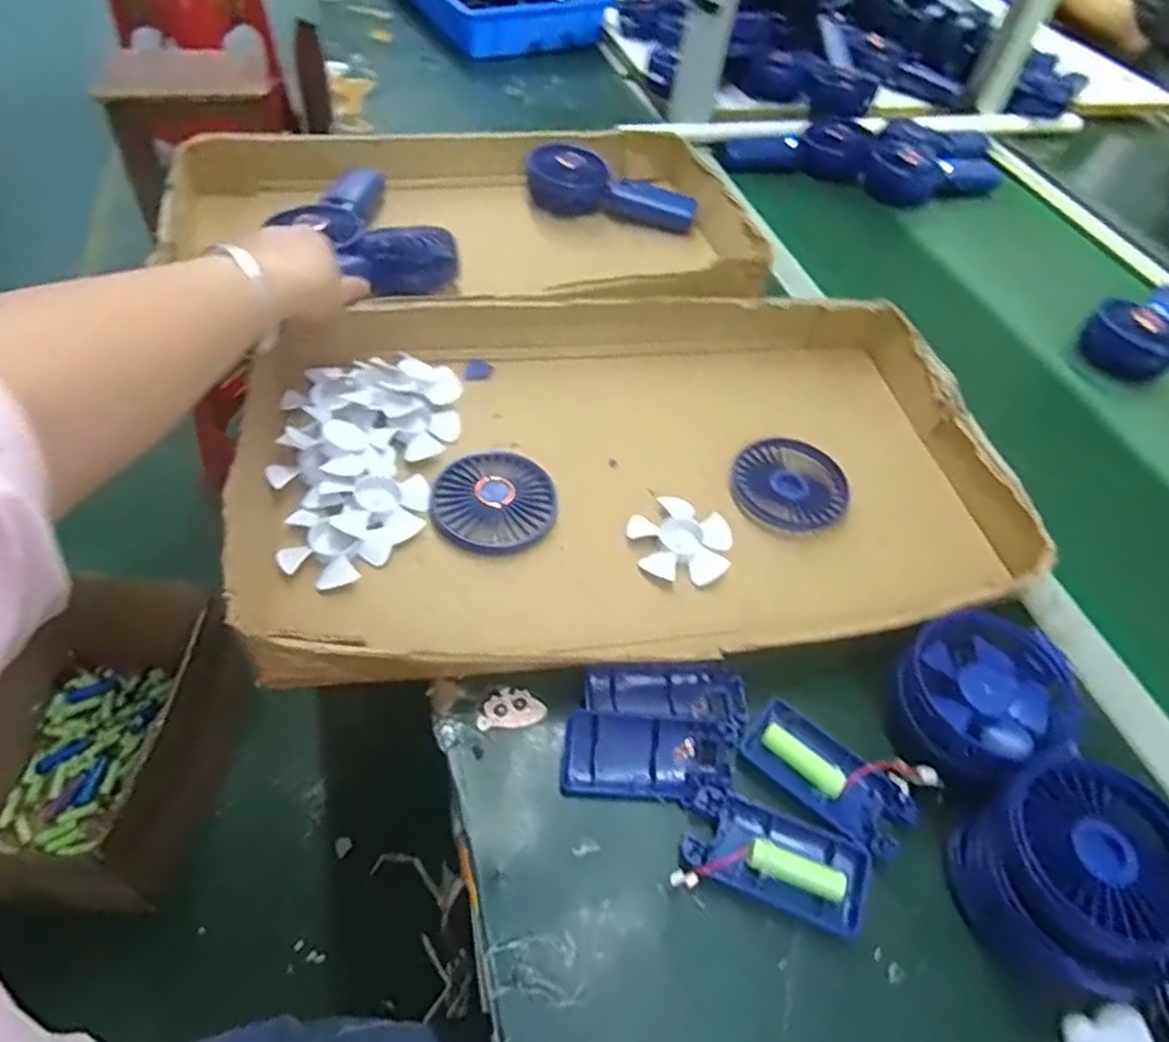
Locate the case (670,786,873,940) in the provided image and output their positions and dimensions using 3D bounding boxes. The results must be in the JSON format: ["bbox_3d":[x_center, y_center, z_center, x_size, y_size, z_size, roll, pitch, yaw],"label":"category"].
[{"bbox_3d":[0.099,0.177,0.385,0.093,0.011,0.048,19,51,7],"label":"case"}]

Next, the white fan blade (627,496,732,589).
[{"bbox_3d":[0.066,0.012,0.514,0.069,0.012,0.070,4,51,-5],"label":"white fan blade"}]

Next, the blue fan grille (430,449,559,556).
[{"bbox_3d":[-0.062,-0.016,0.520,0.084,0.018,0.081,4,51,-5],"label":"blue fan grille"}]

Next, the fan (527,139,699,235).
[{"bbox_3d":[0.031,-0.351,0.791,0.179,0.052,0.062,21,53,12],"label":"fan"}]

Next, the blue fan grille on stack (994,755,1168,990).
[{"bbox_3d":[0.247,0.162,0.354,0.084,0.025,0.092,4,51,-5],"label":"blue fan grille on stack"}]

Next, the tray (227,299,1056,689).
[{"bbox_3d":[0.032,-0.046,0.532,0.521,0.053,0.319,-2,52,-10],"label":"tray"}]

